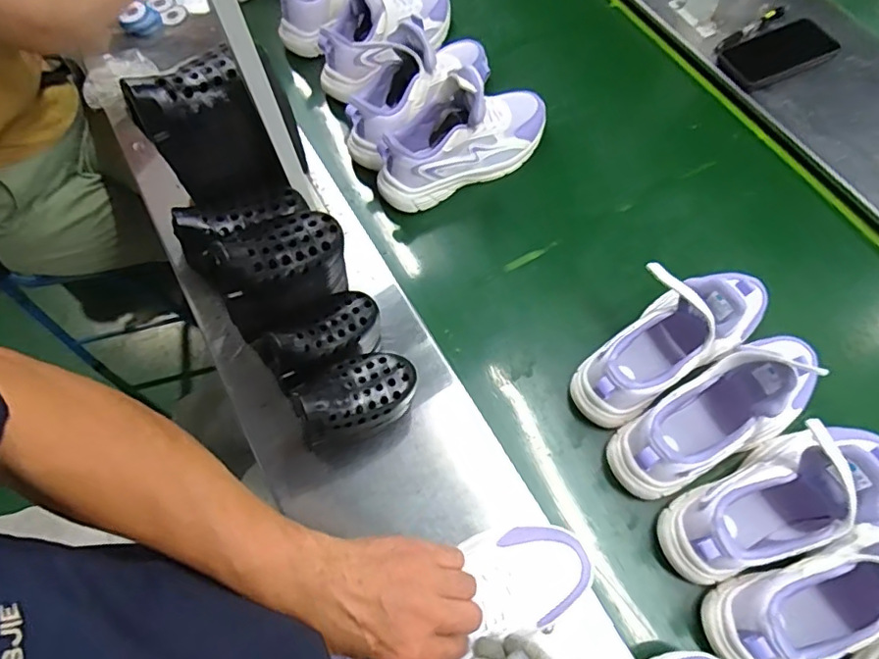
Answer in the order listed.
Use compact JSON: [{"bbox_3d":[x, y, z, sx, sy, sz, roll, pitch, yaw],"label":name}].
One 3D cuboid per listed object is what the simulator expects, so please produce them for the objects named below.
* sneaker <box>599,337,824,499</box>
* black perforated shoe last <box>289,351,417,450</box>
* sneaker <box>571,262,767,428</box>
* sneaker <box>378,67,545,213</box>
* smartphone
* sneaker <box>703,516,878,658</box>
[{"bbox_3d":[0.293,0.081,0.562,0.239,0.138,0.084,-25,66,-8],"label":"sneaker"},{"bbox_3d":[-0.083,0.065,0.559,0.119,0.079,0.070,-21,66,-6],"label":"black perforated shoe last"},{"bbox_3d":[0.254,-0.001,0.605,0.243,0.139,0.104,-31,67,-10],"label":"sneaker"},{"bbox_3d":[0.034,-0.261,0.730,0.252,0.142,0.086,-31,67,-10],"label":"sneaker"},{"bbox_3d":[0.489,-0.399,0.807,0.141,0.008,0.083,-21,70,4],"label":"smartphone"},{"bbox_3d":[0.373,0.236,0.497,0.246,0.141,0.083,-21,66,-6],"label":"sneaker"}]

